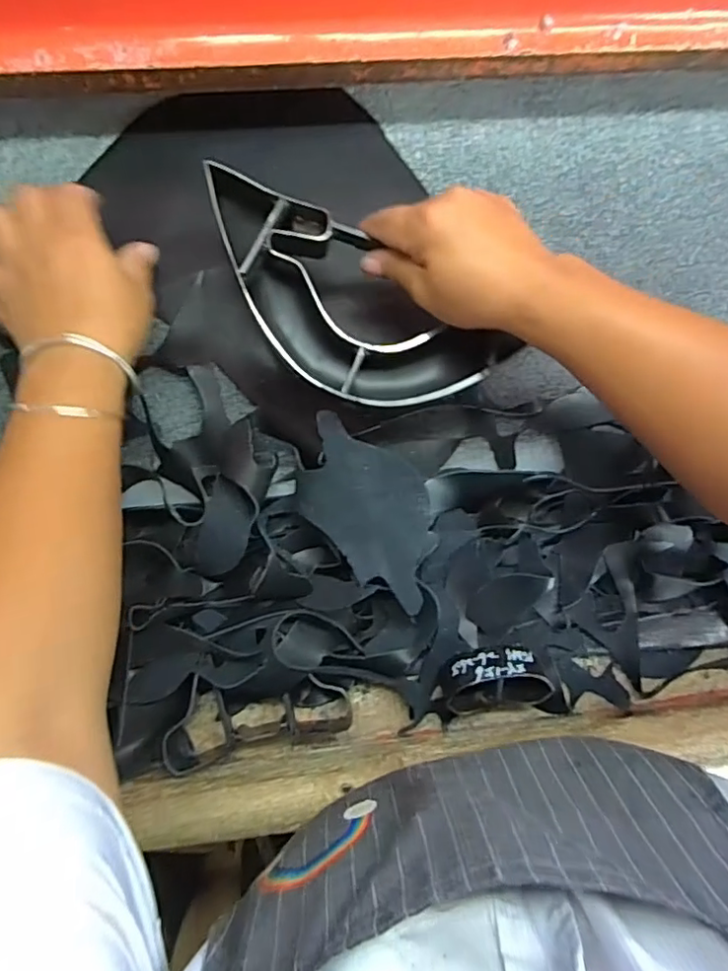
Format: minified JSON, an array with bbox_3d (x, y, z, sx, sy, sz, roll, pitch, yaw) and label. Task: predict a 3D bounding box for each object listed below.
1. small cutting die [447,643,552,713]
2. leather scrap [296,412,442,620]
[{"bbox_3d":[0.103,0.145,0.435,0.083,0.035,0.044,-3,85,-5],"label":"small cutting die"},{"bbox_3d":[0.005,0.020,0.418,0.121,0.033,0.089,30,83,-1],"label":"leather scrap"}]

